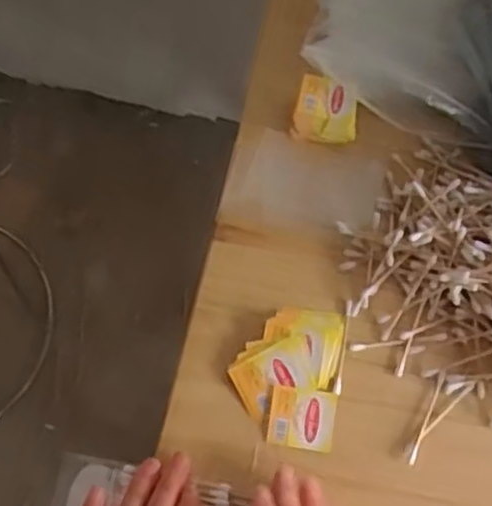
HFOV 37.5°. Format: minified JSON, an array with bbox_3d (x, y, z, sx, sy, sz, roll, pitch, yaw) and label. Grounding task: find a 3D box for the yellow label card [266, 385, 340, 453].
[{"bbox_3d":[0.039,0.112,0.490,0.044,0.004,0.039,10,76,-3],"label":"yellow label card"}]

